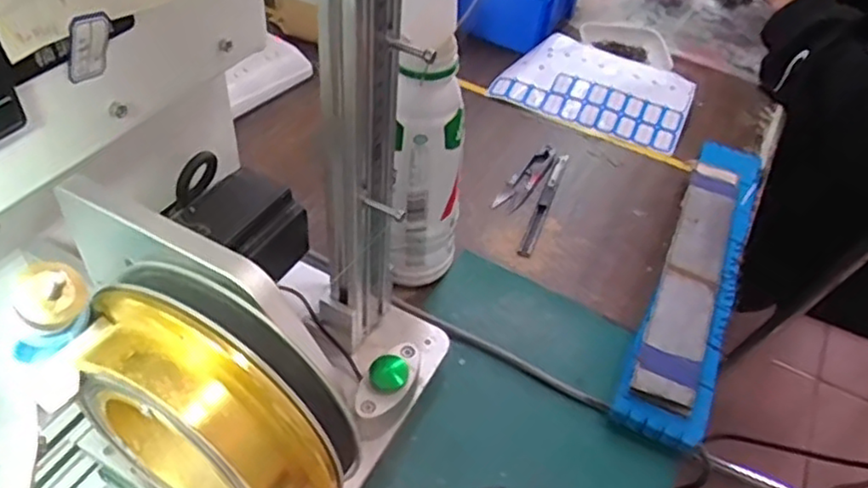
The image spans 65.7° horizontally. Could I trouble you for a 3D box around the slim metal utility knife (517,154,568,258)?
[{"bbox_3d":[0.099,-0.038,0.594,0.011,0.005,0.138,17,47,12],"label":"slim metal utility knife"}]

